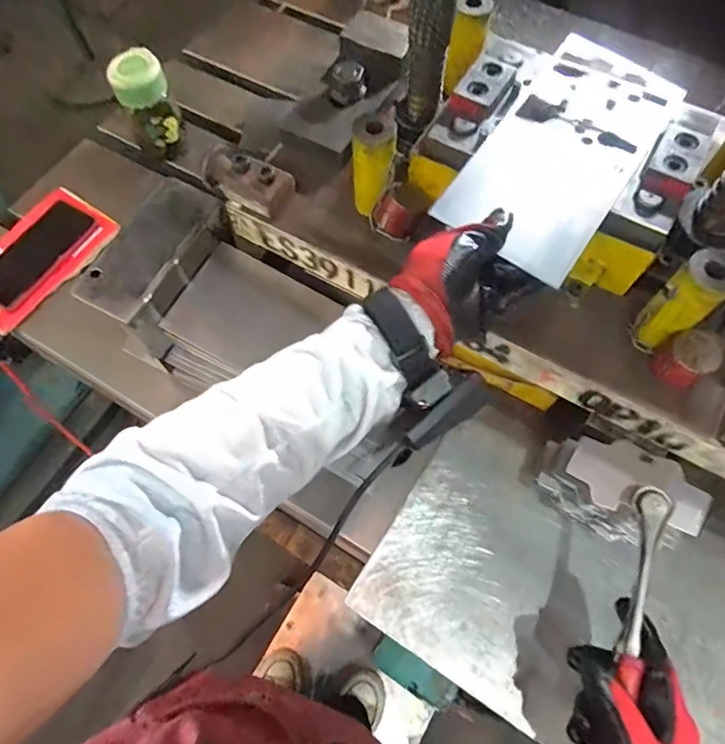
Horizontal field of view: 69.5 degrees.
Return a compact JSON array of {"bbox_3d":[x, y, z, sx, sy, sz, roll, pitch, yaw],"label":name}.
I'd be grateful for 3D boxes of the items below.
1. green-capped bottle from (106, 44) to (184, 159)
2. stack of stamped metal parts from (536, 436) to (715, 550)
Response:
[{"bbox_3d":[-0.280,-0.345,0.693,0.068,0.131,0.057,-22,67,-10],"label":"green-capped bottle"},{"bbox_3d":[0.228,0.113,0.488,0.117,0.116,0.059,28,68,12],"label":"stack of stamped metal parts"}]

